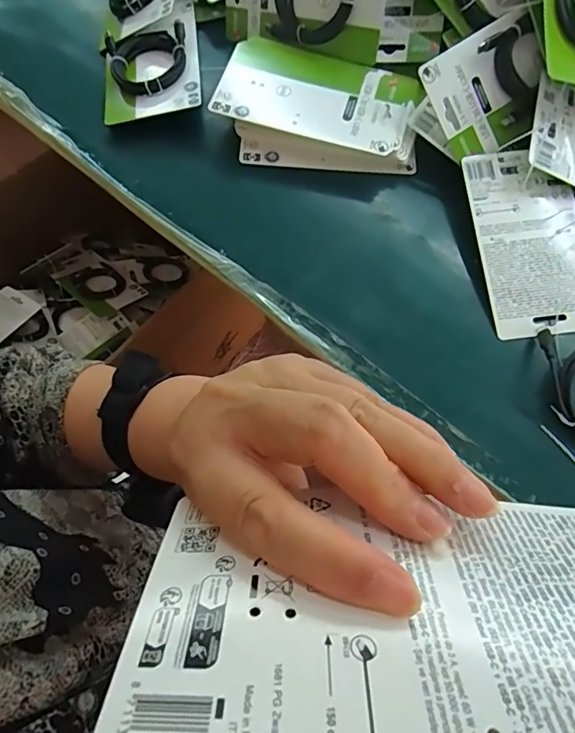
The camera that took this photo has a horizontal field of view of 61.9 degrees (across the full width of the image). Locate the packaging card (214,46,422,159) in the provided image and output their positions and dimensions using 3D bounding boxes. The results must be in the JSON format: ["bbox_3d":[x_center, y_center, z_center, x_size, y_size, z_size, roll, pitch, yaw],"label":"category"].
[{"bbox_3d":[0.031,-0.275,0.488,0.196,0.014,0.111,14,70,2],"label":"packaging card"}]

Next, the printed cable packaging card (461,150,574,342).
[{"bbox_3d":[0.227,-0.116,0.445,0.099,0.004,0.178,-8,81,-3],"label":"printed cable packaging card"}]

